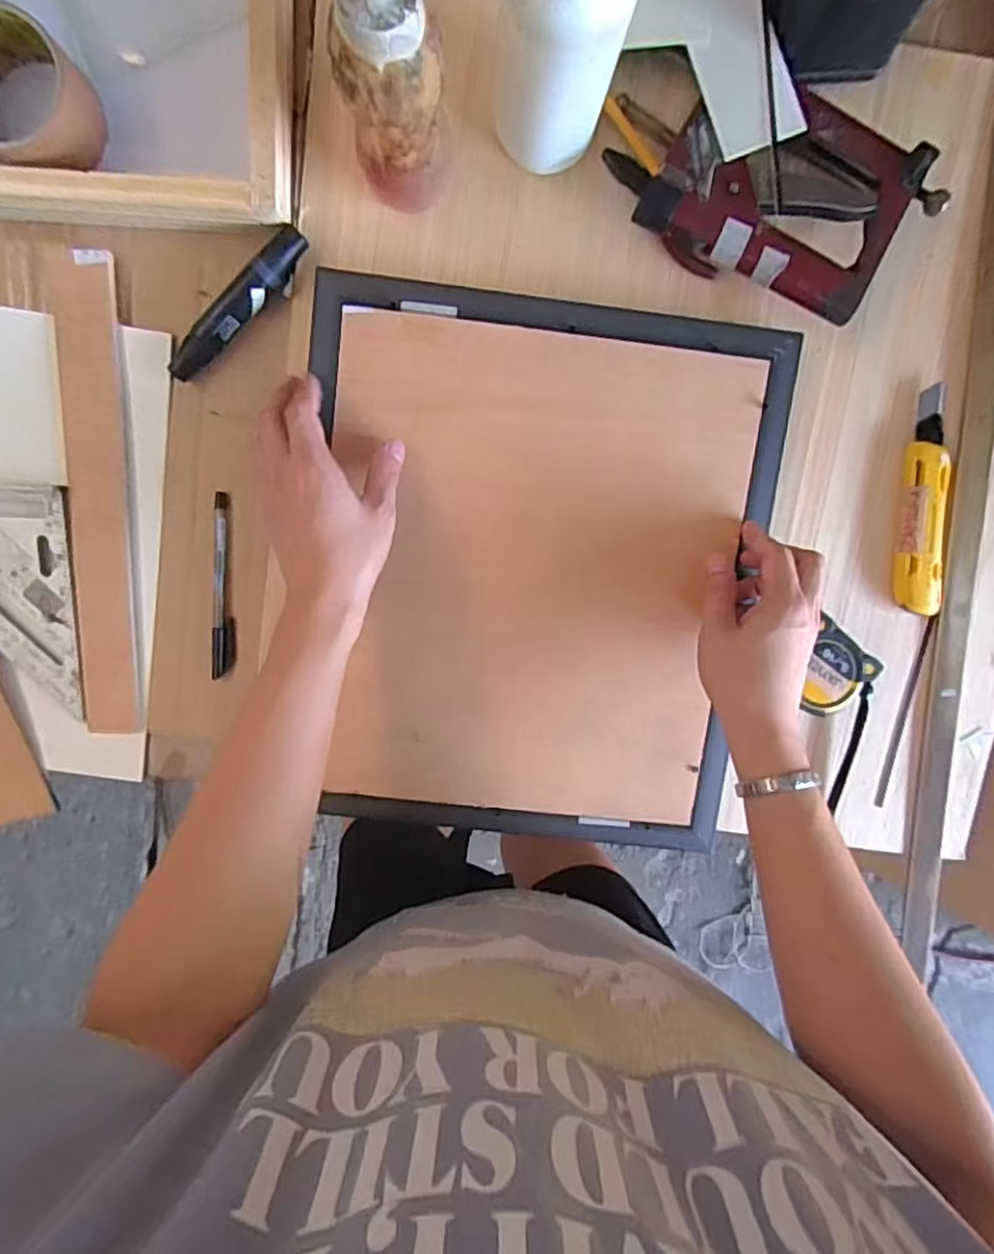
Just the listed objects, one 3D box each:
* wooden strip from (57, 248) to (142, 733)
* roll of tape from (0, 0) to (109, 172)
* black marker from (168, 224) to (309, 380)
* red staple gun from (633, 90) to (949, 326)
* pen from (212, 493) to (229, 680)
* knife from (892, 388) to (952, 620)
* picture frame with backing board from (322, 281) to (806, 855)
[{"bbox_3d":[-0.298,-0.091,0.483,0.041,0.009,0.348,2,98,-1],"label":"wooden strip"},{"bbox_3d":[-0.311,-0.345,0.420,0.085,0.047,0.081,0,98,0],"label":"roll of tape"},{"bbox_3d":[-0.184,-0.227,0.457,0.023,0.024,0.130,45,95,-6],"label":"black marker"},{"bbox_3d":[0.199,-0.293,0.443,0.186,0.042,0.129,27,97,-4],"label":"red staple gun"},{"bbox_3d":[-0.213,-0.031,0.497,0.013,0.008,0.141,6,98,-1],"label":"pen"},{"bbox_3d":[0.323,-0.094,0.487,0.038,0.015,0.166,-3,98,0],"label":"knife"},{"bbox_3d":[0.029,-0.039,0.480,0.325,0.017,0.395,6,98,-1],"label":"picture frame with backing board"}]

